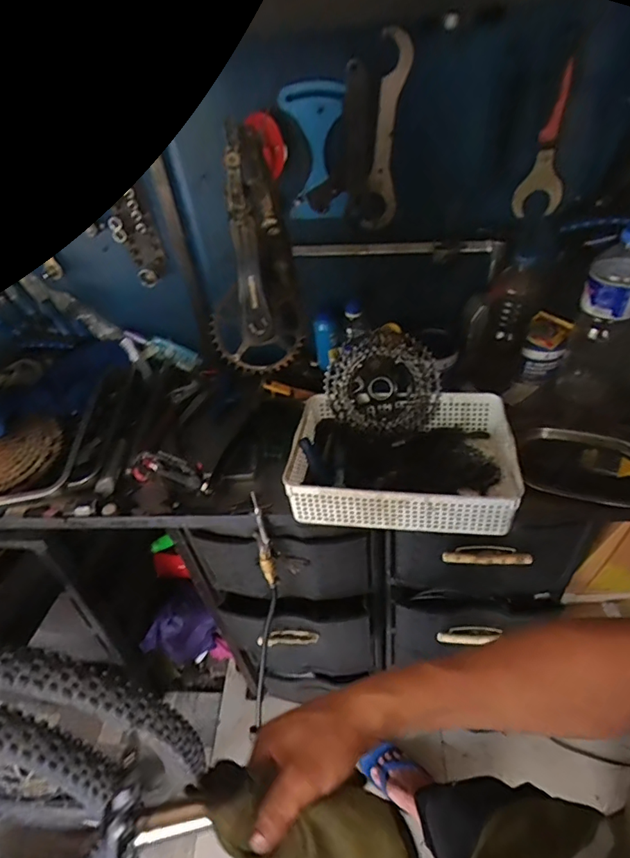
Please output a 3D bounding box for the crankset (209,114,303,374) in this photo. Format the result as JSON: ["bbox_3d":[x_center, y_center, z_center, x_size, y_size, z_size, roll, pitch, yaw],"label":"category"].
[{"bbox_3d":[-0.093,-0.224,0.661,0.130,0.282,0.097,-9,42,-2],"label":"crankset"}]

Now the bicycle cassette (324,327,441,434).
[{"bbox_3d":[0.120,-0.079,0.862,0.185,0.185,0.045,-41,4,18],"label":"bicycle cassette"}]

